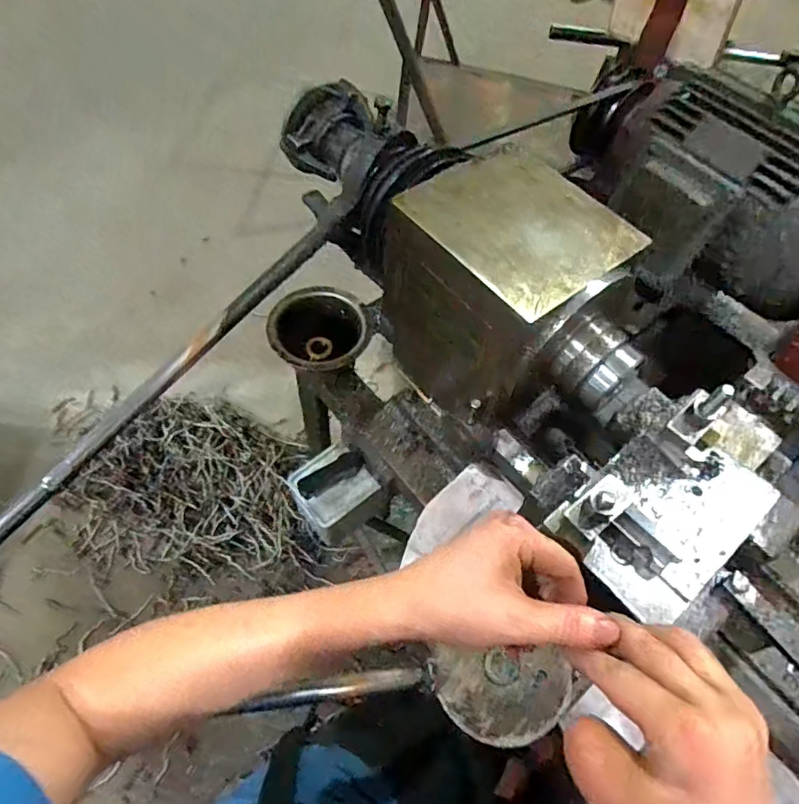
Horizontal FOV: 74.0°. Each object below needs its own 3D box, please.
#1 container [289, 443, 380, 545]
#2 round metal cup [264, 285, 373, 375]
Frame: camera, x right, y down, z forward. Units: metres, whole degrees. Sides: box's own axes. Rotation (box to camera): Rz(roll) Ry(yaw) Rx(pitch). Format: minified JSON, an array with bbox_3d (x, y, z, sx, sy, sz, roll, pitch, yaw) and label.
[{"bbox_3d":[-0.088,0.105,0.685,0.092,0.037,0.102,41,64,19],"label":"container"},{"bbox_3d":[-0.105,-0.094,0.704,0.132,0.063,0.122,-26,64,-19],"label":"round metal cup"}]

